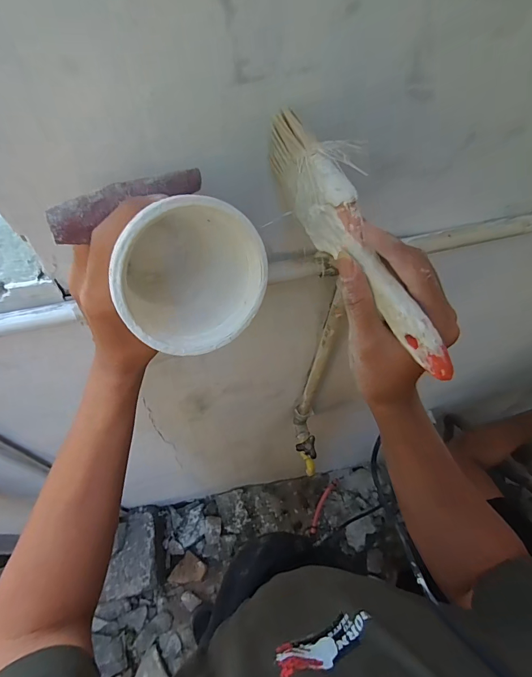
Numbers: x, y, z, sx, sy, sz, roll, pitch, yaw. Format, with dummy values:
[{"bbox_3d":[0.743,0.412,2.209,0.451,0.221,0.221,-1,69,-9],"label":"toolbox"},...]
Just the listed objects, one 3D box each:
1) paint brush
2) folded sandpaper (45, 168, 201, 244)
[{"bbox_3d":[0.058,-0.063,0.251,0.015,0.056,0.204,-27,79,-18],"label":"paint brush"},{"bbox_3d":[-0.087,-0.088,0.234,0.099,0.015,0.020,-28,63,-19],"label":"folded sandpaper"}]

